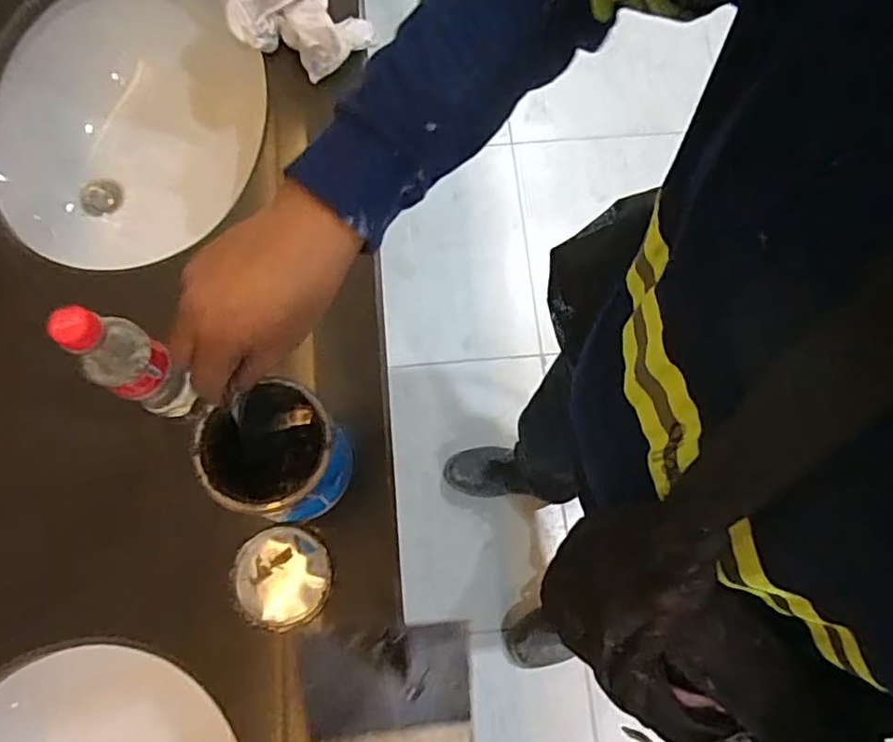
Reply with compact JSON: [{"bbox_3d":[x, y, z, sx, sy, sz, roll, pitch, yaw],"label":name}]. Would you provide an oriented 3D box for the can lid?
[{"bbox_3d":[-0.150,0.188,0.562,0.086,0.011,0.089,0,73,-1],"label":"can lid"}]

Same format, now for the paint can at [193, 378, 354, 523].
[{"bbox_3d":[-0.141,0.074,0.529,0.103,0.122,0.104,0,73,-1],"label":"paint can"}]

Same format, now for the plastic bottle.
[{"bbox_3d":[-0.262,-0.005,0.511,0.059,0.183,0.053,34,75,9],"label":"plastic bottle"}]

